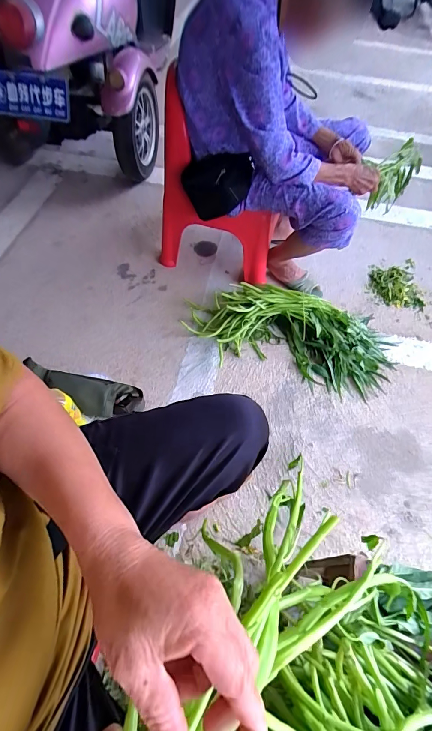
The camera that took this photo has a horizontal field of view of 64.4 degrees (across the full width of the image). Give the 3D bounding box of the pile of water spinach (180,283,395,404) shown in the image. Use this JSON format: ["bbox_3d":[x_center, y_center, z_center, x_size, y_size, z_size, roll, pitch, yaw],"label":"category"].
[{"bbox_3d":[0.245,-0.104,1.098,0.661,0.114,0.288,12,57,4],"label":"pile of water spinach"}]

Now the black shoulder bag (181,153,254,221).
[{"bbox_3d":[-0.001,-0.507,0.987,0.191,0.183,0.066,25,59,12],"label":"black shoulder bag"}]

